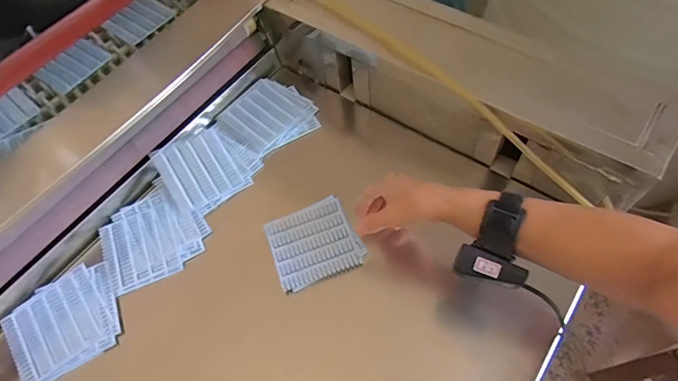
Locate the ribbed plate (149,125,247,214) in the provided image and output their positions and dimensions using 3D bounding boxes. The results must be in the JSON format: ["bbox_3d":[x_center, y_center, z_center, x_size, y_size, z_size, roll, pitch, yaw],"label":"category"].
[{"bbox_3d":[-0.213,-0.034,0.648,0.103,0.008,0.107,-31,78,-22],"label":"ribbed plate"}]

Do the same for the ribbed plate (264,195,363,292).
[{"bbox_3d":[-0.038,0.071,0.576,0.106,0.012,0.103,-21,61,-7],"label":"ribbed plate"}]

